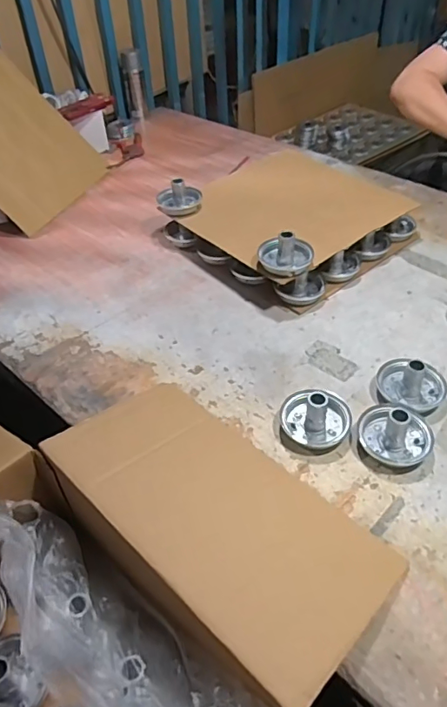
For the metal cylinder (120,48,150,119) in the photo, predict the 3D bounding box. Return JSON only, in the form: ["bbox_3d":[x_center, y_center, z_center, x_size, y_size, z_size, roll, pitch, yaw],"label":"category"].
[{"bbox_3d":[-0.283,-0.856,1.587,0.069,0.182,0.075,-9,44,-6],"label":"metal cylinder"}]

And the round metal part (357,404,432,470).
[{"bbox_3d":[0.221,0.095,0.633,0.087,0.057,0.083,-1,43,1],"label":"round metal part"}]

